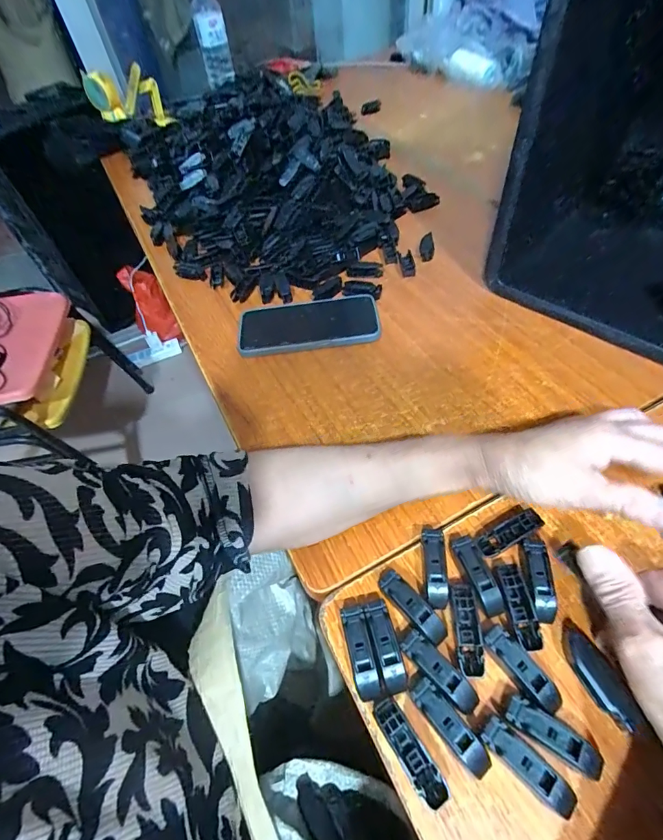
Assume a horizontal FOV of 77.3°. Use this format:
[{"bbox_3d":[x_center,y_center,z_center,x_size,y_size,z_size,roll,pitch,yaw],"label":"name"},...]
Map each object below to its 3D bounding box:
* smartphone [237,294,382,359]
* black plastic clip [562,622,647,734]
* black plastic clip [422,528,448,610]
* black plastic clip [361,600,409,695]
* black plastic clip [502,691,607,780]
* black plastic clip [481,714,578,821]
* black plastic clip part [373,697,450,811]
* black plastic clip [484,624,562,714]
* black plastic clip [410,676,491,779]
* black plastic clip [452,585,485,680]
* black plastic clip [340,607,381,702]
[{"bbox_3d":[-0.029,-0.116,0.493,0.165,0.012,0.084,-7,53,0],"label":"smartphone"},{"bbox_3d":[0.171,0.164,0.266,0.021,0.010,0.061,-19,54,-9],"label":"black plastic clip"},{"bbox_3d":[0.077,0.111,0.310,0.015,0.016,0.056,0,54,5],"label":"black plastic clip"},{"bbox_3d":[0.037,0.153,0.282,0.017,0.014,0.054,-15,54,-6],"label":"black plastic clip"},{"bbox_3d":[0.132,0.188,0.247,0.056,0.016,0.018,27,60,22],"label":"black plastic clip"},{"bbox_3d":[0.114,0.201,0.240,0.055,0.015,0.017,36,64,27],"label":"black plastic clip"},{"bbox_3d":[0.047,0.199,0.249,0.016,0.016,0.056,-30,57,-17],"label":"black plastic clip part"},{"bbox_3d":[0.123,0.161,0.268,0.019,0.016,0.054,-32,57,-18],"label":"black plastic clip"},{"bbox_3d":[0.073,0.188,0.254,0.016,0.014,0.056,-35,58,-20],"label":"black plastic clip"},{"bbox_3d":[0.092,0.143,0.284,0.016,0.014,0.057,1,54,6],"label":"black plastic clip"},{"bbox_3d":[0.020,0.158,0.281,0.015,0.014,0.054,-12,53,-4],"label":"black plastic clip"}]

